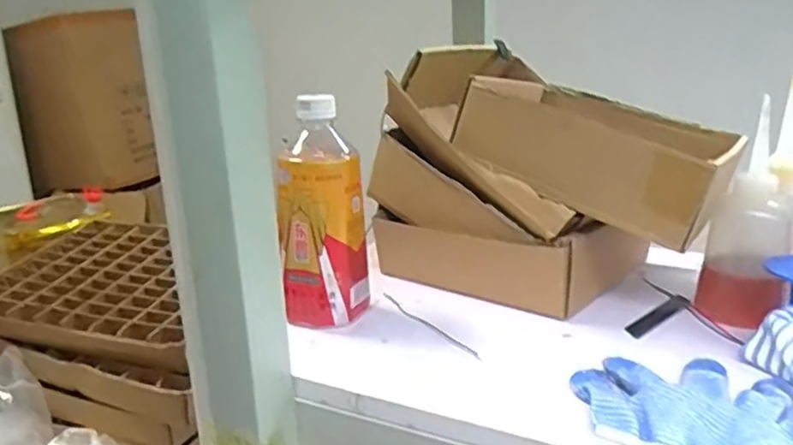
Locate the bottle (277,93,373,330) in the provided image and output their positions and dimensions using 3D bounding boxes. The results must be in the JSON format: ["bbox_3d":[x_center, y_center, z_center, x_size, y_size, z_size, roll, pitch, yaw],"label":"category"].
[{"bbox_3d":[-0.056,-0.005,0.524,0.058,0.170,0.055,2,17,13],"label":"bottle"}]

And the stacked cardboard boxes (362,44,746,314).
[{"bbox_3d":[0.147,-0.053,0.618,0.286,0.201,0.230,10,21,34],"label":"stacked cardboard boxes"}]

